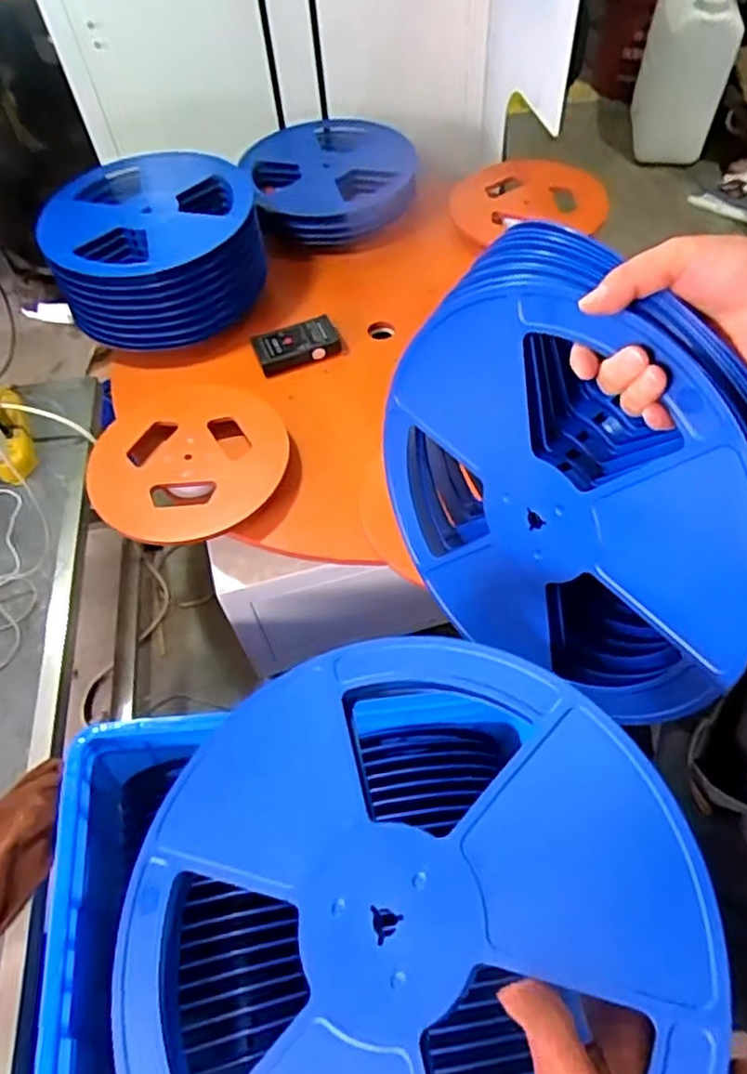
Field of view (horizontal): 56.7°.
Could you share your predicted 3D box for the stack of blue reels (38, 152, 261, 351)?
[{"bbox_3d":[-0.347,-0.488,1.146,0.314,0.160,0.332,-13,57,-5],"label":"stack of blue reels"}]

